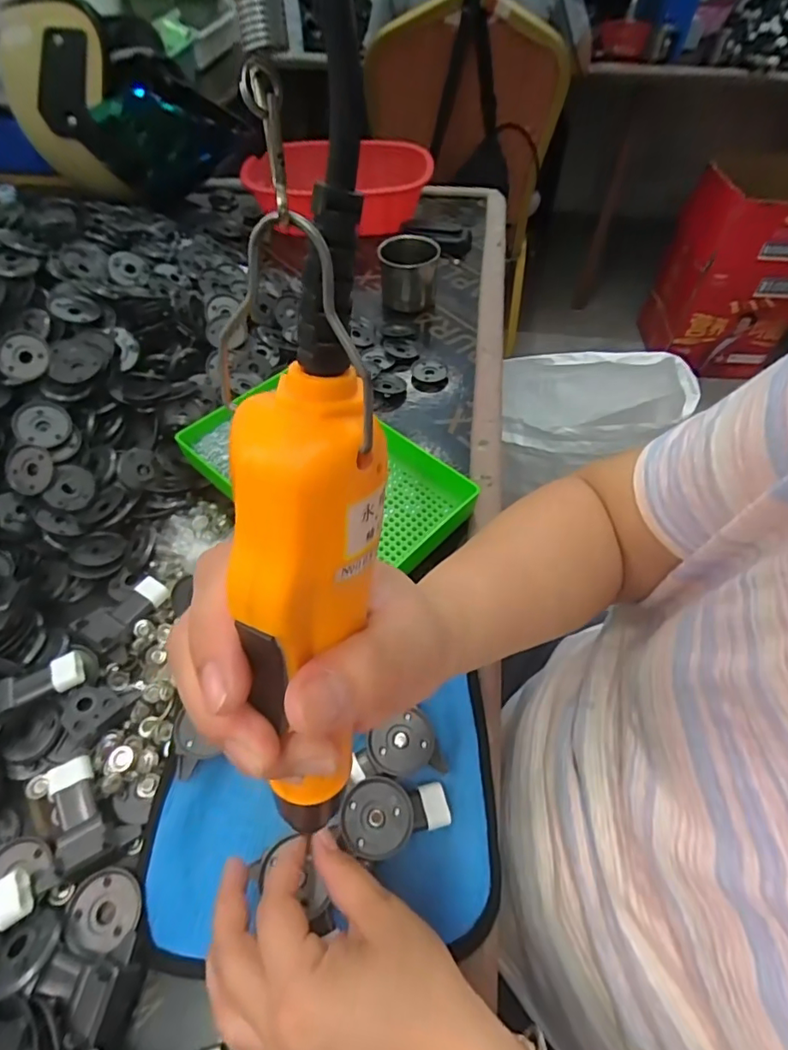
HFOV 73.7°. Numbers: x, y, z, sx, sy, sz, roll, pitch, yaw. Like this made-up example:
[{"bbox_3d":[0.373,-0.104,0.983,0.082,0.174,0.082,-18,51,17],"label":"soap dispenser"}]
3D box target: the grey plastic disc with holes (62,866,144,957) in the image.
[{"bbox_3d":[-0.166,0.222,0.302,0.043,0.008,0.040,0,53,0],"label":"grey plastic disc with holes"}]

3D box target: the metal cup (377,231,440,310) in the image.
[{"bbox_3d":[0.017,-0.317,0.662,0.073,0.070,0.071,-10,53,-8],"label":"metal cup"}]

